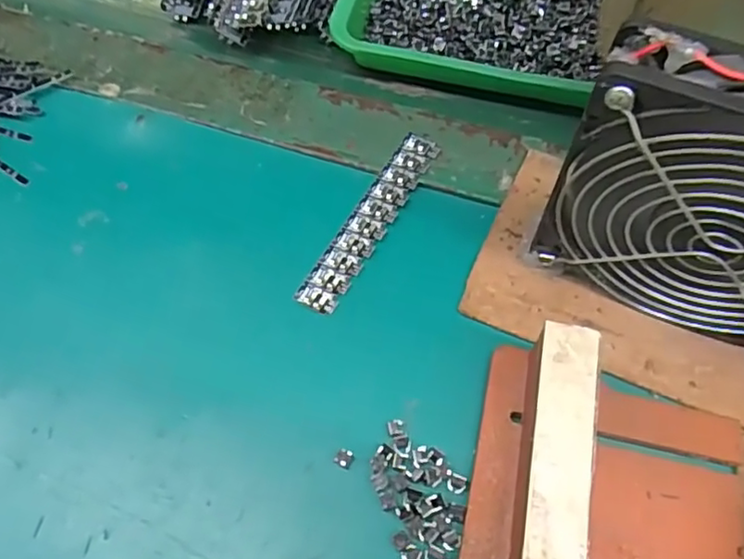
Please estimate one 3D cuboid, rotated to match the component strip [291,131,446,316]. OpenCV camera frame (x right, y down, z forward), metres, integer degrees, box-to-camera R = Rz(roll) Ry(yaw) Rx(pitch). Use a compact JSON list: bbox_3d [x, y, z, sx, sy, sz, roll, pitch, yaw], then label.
[{"bbox_3d":[0.000,-0.031,0.303,0.021,0.006,0.108,27,65,15],"label":"component strip"}]

